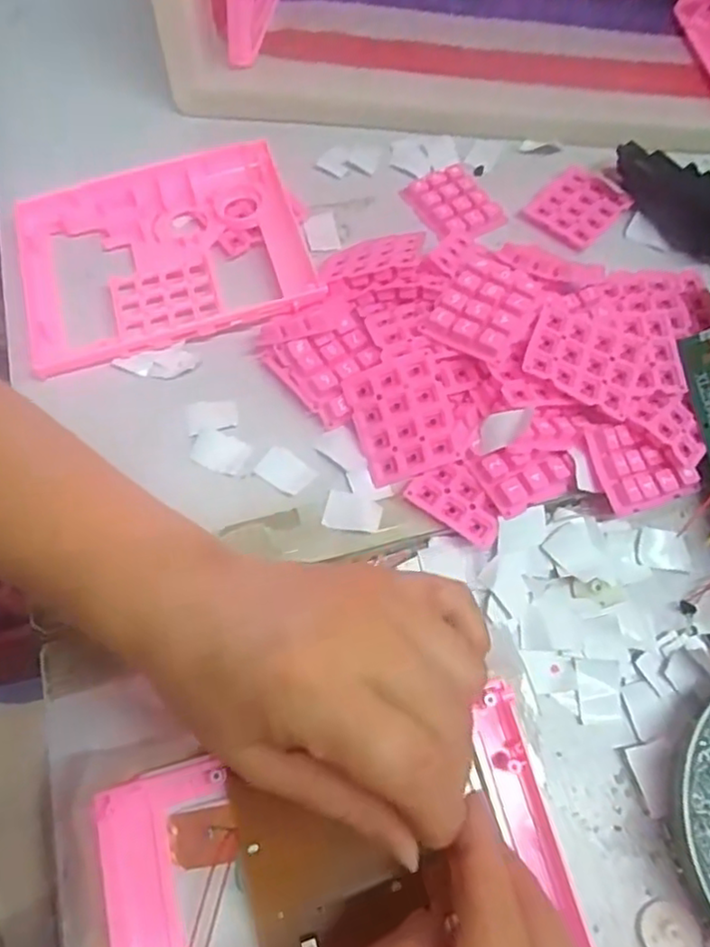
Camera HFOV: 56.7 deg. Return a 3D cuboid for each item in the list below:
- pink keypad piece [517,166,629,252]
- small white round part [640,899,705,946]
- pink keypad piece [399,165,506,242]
[{"bbox_3d":[0.147,-0.176,0.436,0.049,0.007,0.059,39,69,15],"label":"pink keypad piece"},{"bbox_3d":[0.131,0.190,0.272,0.025,0.008,0.023,1,65,-2],"label":"small white round part"},{"bbox_3d":[0.065,-0.178,0.433,0.051,0.007,0.057,-25,68,-14],"label":"pink keypad piece"}]

